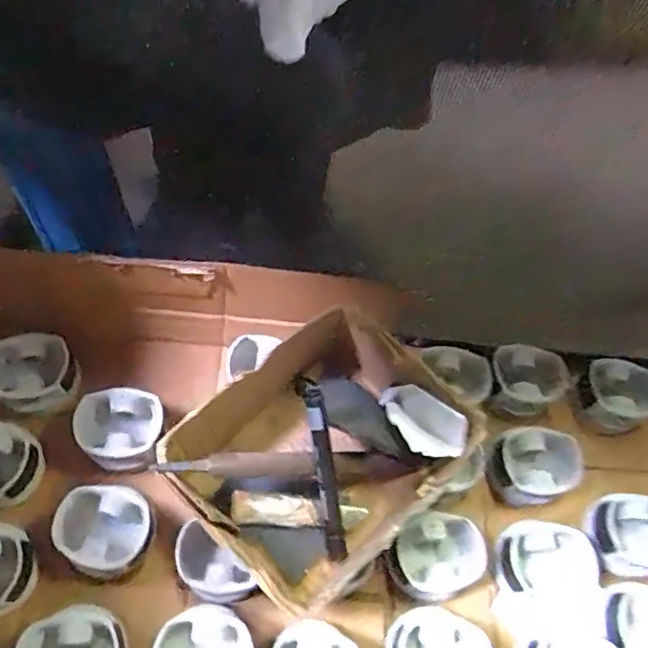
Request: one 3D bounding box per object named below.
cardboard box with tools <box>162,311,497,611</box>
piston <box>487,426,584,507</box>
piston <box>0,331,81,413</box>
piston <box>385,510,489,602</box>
[{"bbox_3d":[-0.010,0.112,0.502,0.213,0.116,0.175,-36,73,-22],"label":"cardboard box with tools"},{"bbox_3d":[0.206,0.141,0.585,0.075,0.051,0.070,3,63,-6],"label":"piston"},{"bbox_3d":[-0.276,0.047,0.556,0.078,0.039,0.069,-19,67,-16],"label":"piston"},{"bbox_3d":[0.099,0.212,0.538,0.080,0.048,0.071,-21,68,-17],"label":"piston"}]

